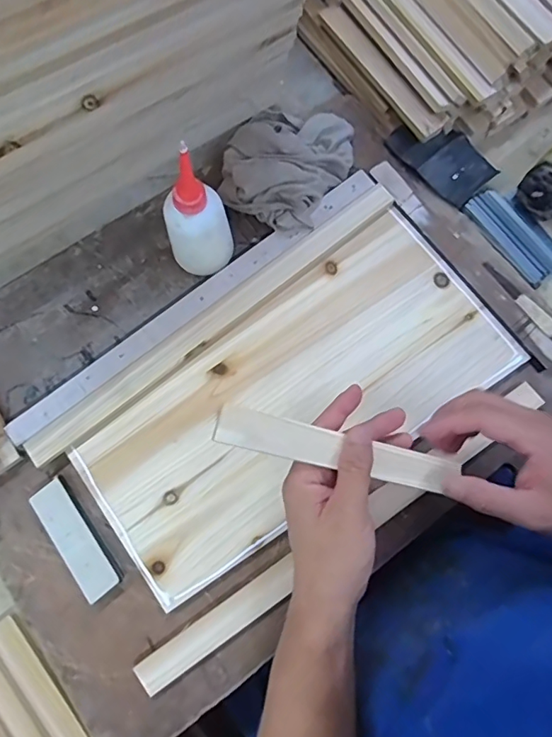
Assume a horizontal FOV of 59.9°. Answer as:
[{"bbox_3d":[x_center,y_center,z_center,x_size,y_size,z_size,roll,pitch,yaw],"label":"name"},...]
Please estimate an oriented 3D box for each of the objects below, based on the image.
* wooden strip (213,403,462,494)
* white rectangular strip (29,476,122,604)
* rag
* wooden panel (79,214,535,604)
[{"bbox_3d":[0.051,0.061,0.356,0.193,0.011,0.027,15,75,-16],"label":"wooden strip"},{"bbox_3d":[-0.181,0.154,0.435,0.034,0.016,0.109,-33,79,-9],"label":"white rectangular strip"},{"bbox_3d":[0.012,-0.232,0.520,0.124,0.044,0.153,26,77,5],"label":"rag"},{"bbox_3d":[0.021,0.022,0.476,0.421,0.008,0.197,-34,79,-9],"label":"wooden panel"}]

